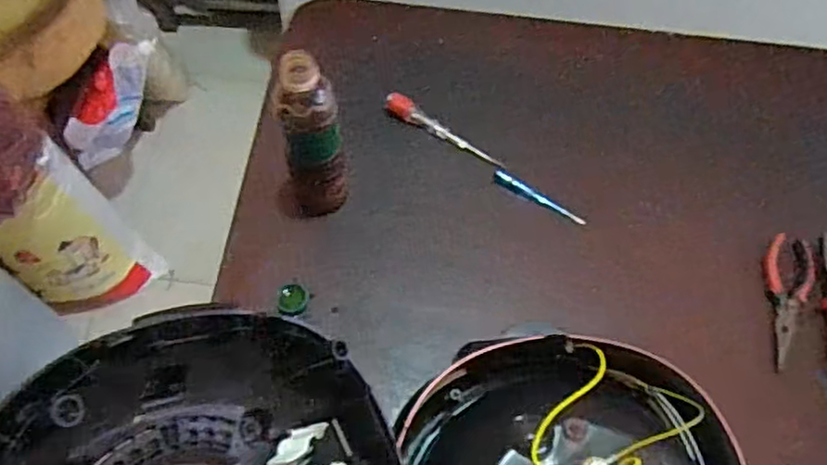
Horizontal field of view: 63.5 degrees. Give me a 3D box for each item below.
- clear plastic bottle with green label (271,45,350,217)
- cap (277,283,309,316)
[{"bbox_3d":[-0.098,-0.086,0.661,0.060,0.199,0.054,-16,65,-11],"label":"clear plastic bottle with green label"},{"bbox_3d":[-0.125,0.069,0.690,0.031,0.016,0.032,1,63,-2],"label":"cap"}]

